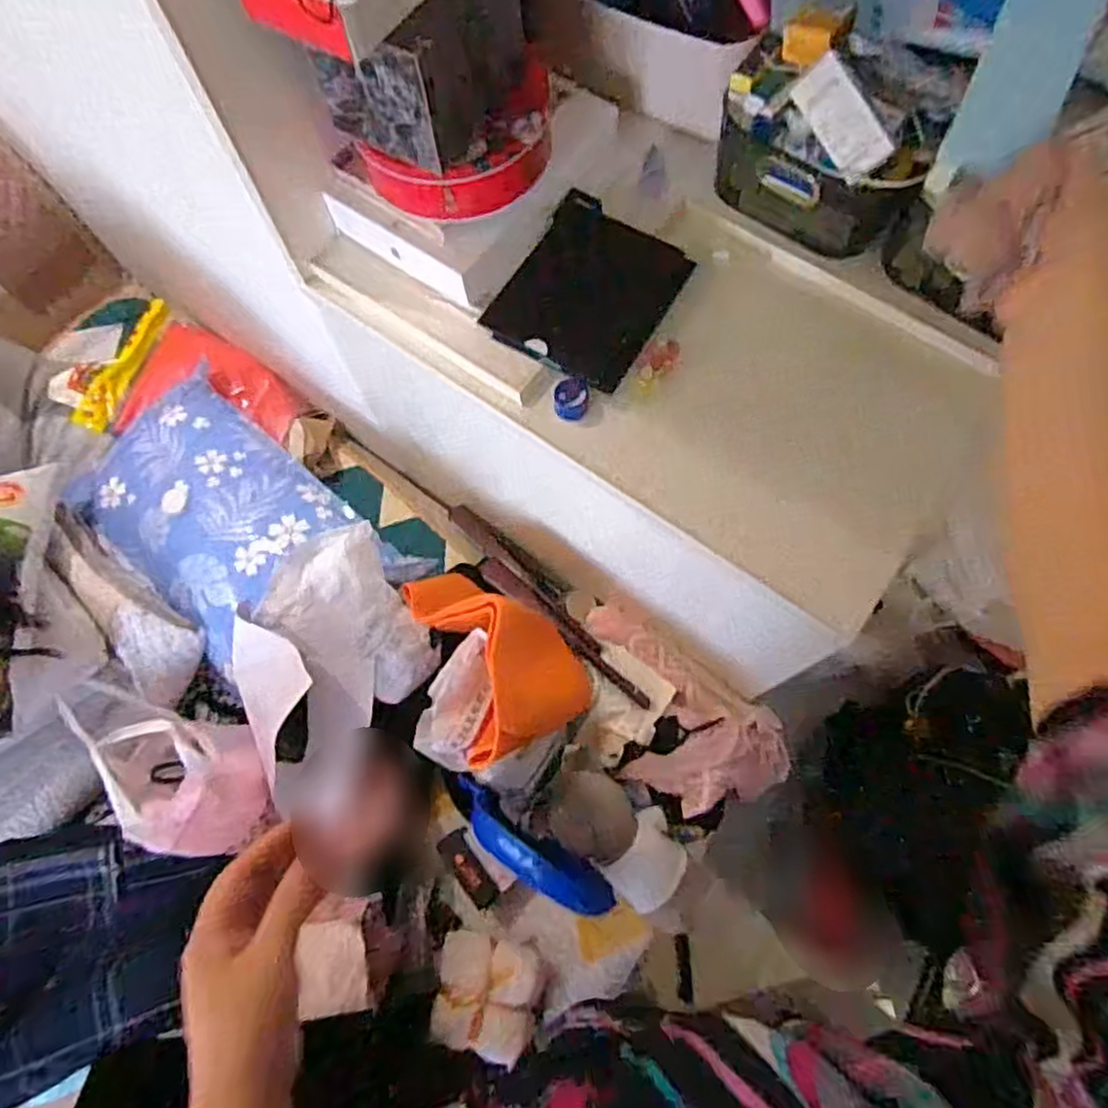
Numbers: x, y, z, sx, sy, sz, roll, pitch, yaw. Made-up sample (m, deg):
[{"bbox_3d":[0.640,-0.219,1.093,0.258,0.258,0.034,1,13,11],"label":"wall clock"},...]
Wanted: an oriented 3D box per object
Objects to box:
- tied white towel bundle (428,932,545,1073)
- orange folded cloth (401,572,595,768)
[{"bbox_3d":[-0.085,0.568,0.903,0.134,0.066,0.137,4,71,3],"label":"tied white towel bundle"},{"bbox_3d":[-0.073,0.118,0.929,0.181,0.156,0.266,-24,72,-7],"label":"orange folded cloth"}]

